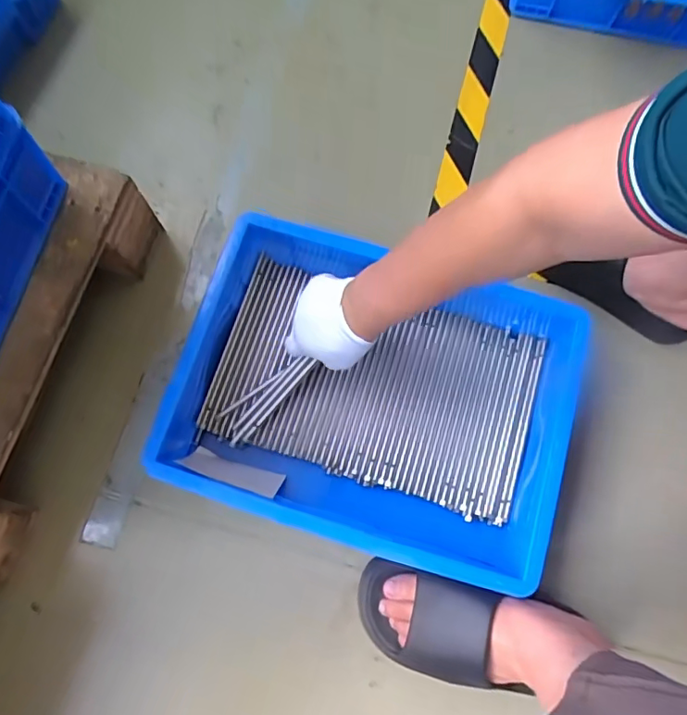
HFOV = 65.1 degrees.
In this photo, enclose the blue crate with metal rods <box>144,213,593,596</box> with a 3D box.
[{"bbox_3d":[0.030,0.044,0.614,0.413,0.112,0.310,17,76,3],"label":"blue crate with metal rods"}]

